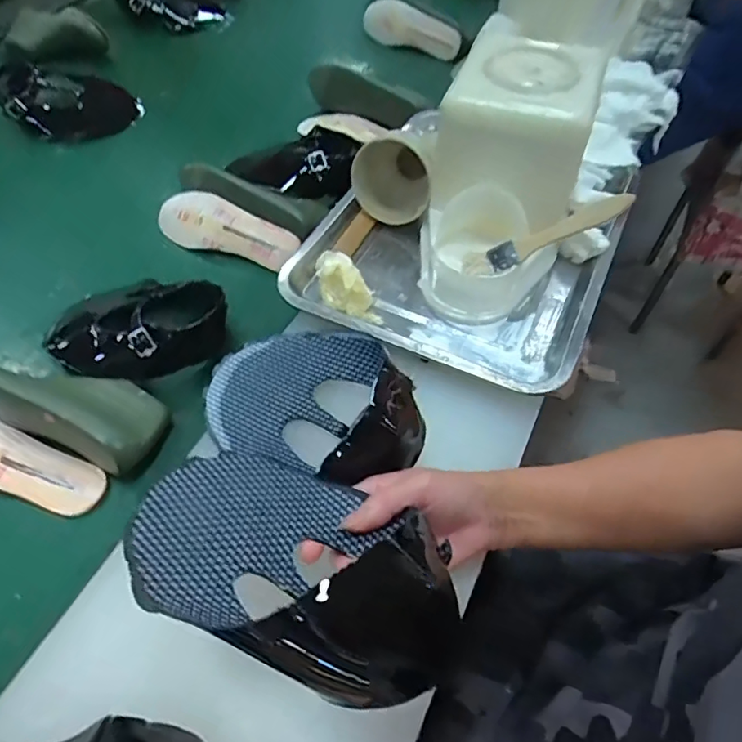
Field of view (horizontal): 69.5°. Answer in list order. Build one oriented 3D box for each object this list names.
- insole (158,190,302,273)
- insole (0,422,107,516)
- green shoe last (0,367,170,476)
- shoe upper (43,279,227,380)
[{"bbox_3d":[-0.176,-0.170,0.646,0.185,0.018,0.065,21,97,9],"label":"insole"},{"bbox_3d":[-0.326,0.082,0.477,0.183,0.017,0.062,13,54,8],"label":"insole"},{"bbox_3d":[-0.269,0.032,0.482,0.166,0.049,0.079,19,54,-2],"label":"green shoe last"},{"bbox_3d":[-0.228,-0.035,0.522,0.174,0.067,0.078,-13,55,-11],"label":"shoe upper"}]

